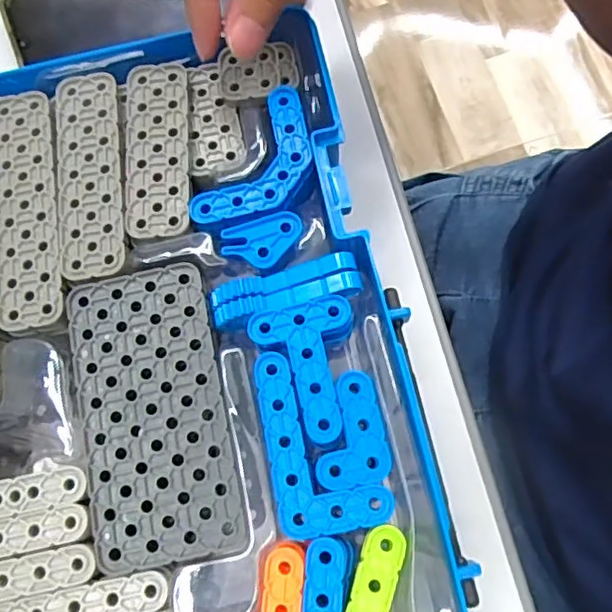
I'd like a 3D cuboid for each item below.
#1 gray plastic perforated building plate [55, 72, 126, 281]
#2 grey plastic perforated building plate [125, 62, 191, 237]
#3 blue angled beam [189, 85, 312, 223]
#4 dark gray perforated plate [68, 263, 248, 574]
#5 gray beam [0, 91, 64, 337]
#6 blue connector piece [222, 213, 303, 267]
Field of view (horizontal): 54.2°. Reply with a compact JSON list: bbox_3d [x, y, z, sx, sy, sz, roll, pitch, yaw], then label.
[{"bbox_3d":[-0.085,-0.053,0.233,0.025,0.004,0.087,-8,75,0],"label":"gray plastic perforated building plate"},{"bbox_3d":[-0.059,-0.063,0.237,0.024,0.004,0.075,-4,75,1],"label":"grey plastic perforated building plate"},{"bbox_3d":[-0.015,-0.055,0.231,0.031,0.004,0.064,32,79,10],"label":"blue angled beam"},{"bbox_3d":[-0.054,0.036,0.207,0.049,0.004,0.099,-13,75,-1],"label":"dark gray perforated plate"},{"bbox_3d":[-0.109,-0.039,0.231,0.025,0.004,0.101,-10,75,-1],"label":"gray beam"},{"bbox_3d":[-0.016,-0.024,0.222,0.030,0.004,0.019,-18,75,-3],"label":"blue connector piece"}]

